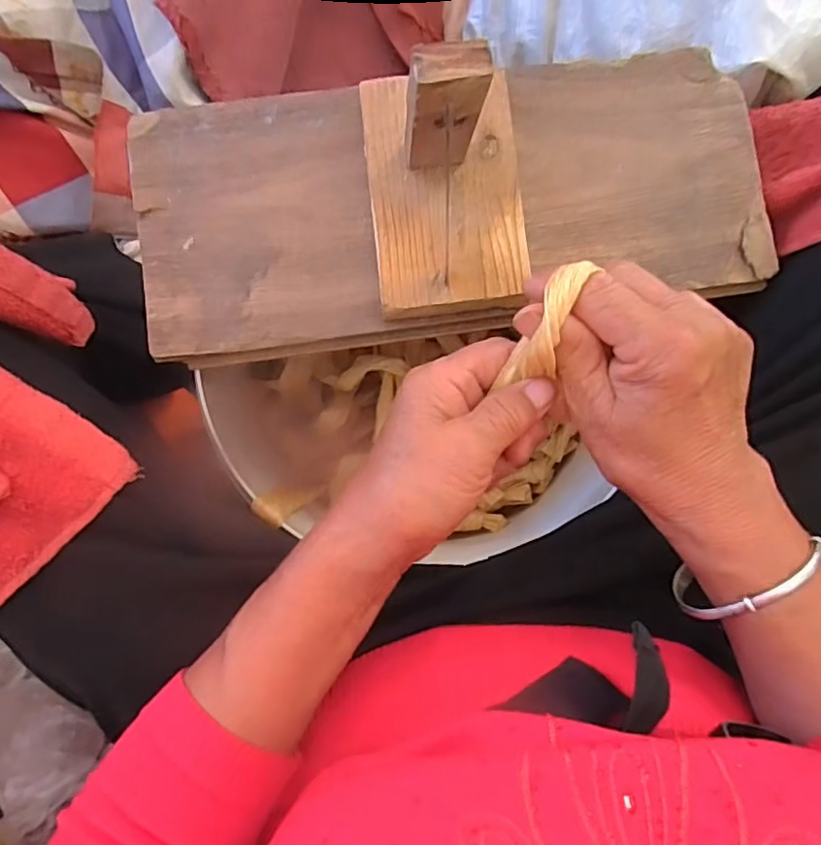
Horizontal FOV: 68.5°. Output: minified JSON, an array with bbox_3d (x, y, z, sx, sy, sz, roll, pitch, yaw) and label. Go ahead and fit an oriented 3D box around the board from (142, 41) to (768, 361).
[{"bbox_3d":[0.027,-0.142,0.319,0.379,0.127,0.160,-9,85,-2],"label":"board"}]

